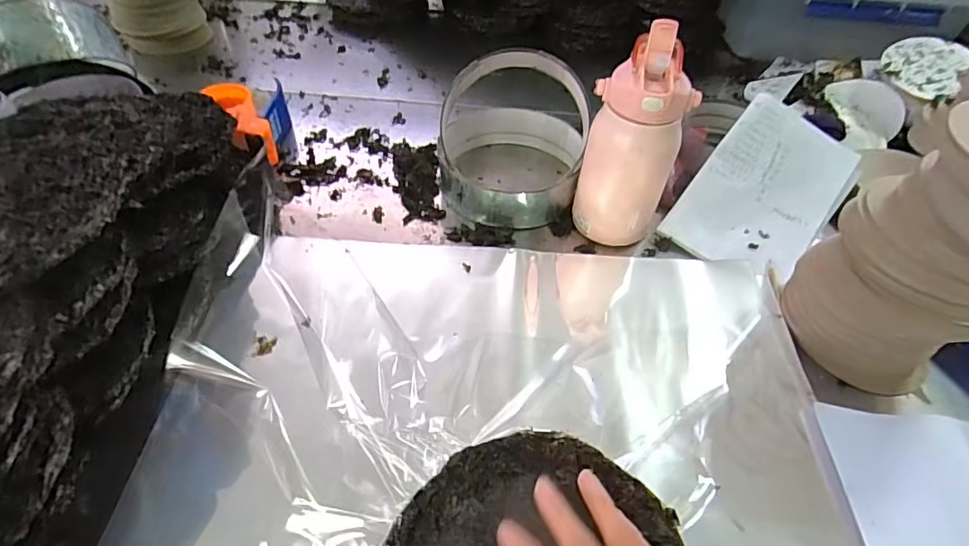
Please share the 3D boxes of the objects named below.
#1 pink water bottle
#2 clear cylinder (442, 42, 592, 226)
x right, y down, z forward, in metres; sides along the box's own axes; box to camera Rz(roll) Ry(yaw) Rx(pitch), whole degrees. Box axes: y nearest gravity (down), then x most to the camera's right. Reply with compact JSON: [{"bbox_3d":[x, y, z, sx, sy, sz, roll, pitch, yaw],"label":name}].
[{"bbox_3d":[0.166,-0.141,0.581,0.090,0.227,0.087,-25,55,-21],"label":"pink water bottle"},{"bbox_3d":[0.035,-0.178,0.664,0.178,0.149,0.184,6,50,4],"label":"clear cylinder"}]

